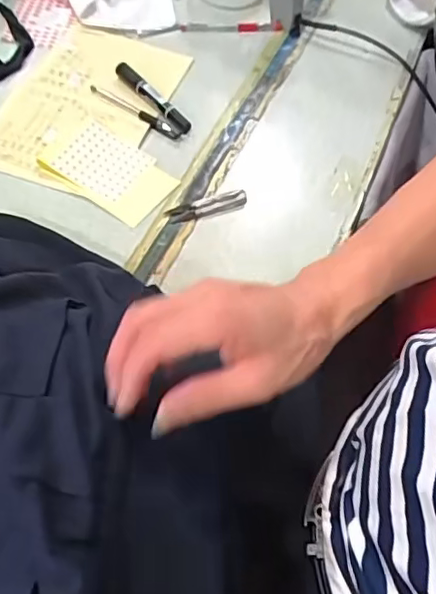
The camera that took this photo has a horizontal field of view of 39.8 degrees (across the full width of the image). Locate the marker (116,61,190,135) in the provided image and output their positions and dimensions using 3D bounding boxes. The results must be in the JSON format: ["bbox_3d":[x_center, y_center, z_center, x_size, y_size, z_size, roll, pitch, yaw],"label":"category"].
[{"bbox_3d":[-0.087,-0.264,0.783,0.019,0.025,0.145,-35,66,-24],"label":"marker"}]

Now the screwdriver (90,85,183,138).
[{"bbox_3d":[-0.112,-0.241,0.780,0.145,0.013,0.020,33,61,16],"label":"screwdriver"}]

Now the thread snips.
[{"bbox_3d":[-0.012,-0.105,0.703,0.097,0.006,0.028,-18,60,-16],"label":"thread snips"}]

